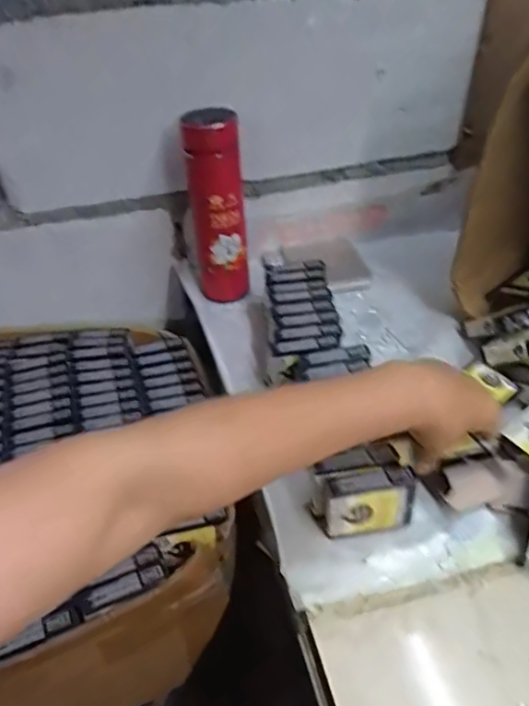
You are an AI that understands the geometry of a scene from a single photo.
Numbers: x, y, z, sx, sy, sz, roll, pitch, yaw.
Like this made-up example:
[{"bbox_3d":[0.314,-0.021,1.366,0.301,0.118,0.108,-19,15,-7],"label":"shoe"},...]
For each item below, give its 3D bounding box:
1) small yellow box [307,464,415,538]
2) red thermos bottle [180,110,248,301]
[{"bbox_3d":[0.082,0.120,0.448,0.081,0.058,0.029,-8,41,-6],"label":"small yellow box"},{"bbox_3d":[-0.055,-0.169,0.652,0.062,0.211,0.056,-7,41,-6],"label":"red thermos bottle"}]

